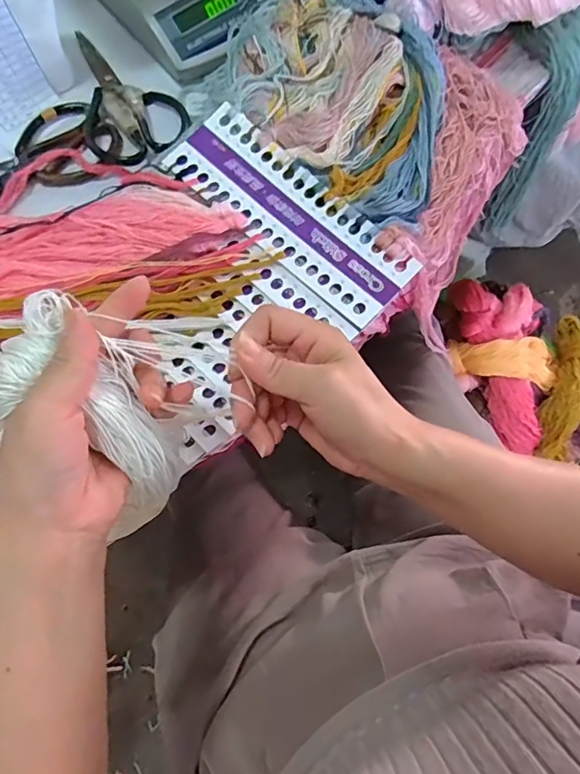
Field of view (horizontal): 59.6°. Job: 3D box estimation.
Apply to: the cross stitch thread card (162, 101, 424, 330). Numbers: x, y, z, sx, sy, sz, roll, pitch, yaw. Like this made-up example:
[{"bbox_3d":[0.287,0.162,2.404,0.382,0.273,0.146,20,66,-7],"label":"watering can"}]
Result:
[{"bbox_3d":[0.000,-0.156,0.454,0.238,0.008,0.080,42,78,8],"label":"cross stitch thread card"}]

